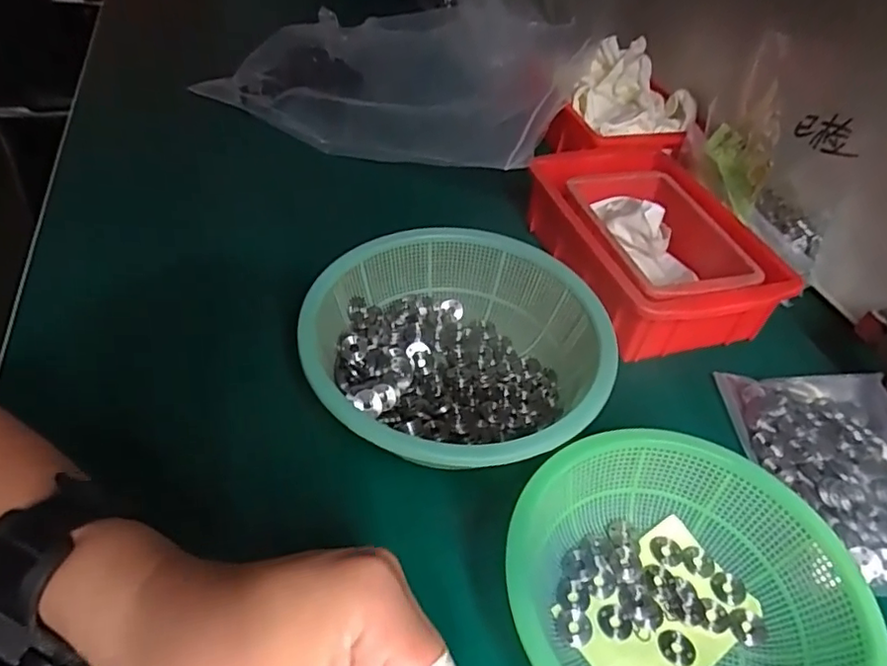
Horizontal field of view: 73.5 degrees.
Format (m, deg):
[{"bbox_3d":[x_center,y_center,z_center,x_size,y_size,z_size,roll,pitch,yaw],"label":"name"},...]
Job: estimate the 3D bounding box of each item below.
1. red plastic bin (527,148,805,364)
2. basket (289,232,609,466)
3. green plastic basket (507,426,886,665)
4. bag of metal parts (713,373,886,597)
[{"bbox_3d":[0.164,-0.075,0.487,0.144,0.062,0.208,-9,48,-14],"label":"red plastic bin"},{"bbox_3d":[0.006,0.013,0.380,0.174,0.062,0.183,3,46,-3],"label":"basket"},{"bbox_3d":[0.118,0.122,0.287,0.146,0.052,0.153,3,46,-3],"label":"green plastic basket"},{"bbox_3d":[0.254,0.086,0.372,0.109,0.024,0.150,3,46,-3],"label":"bag of metal parts"}]

